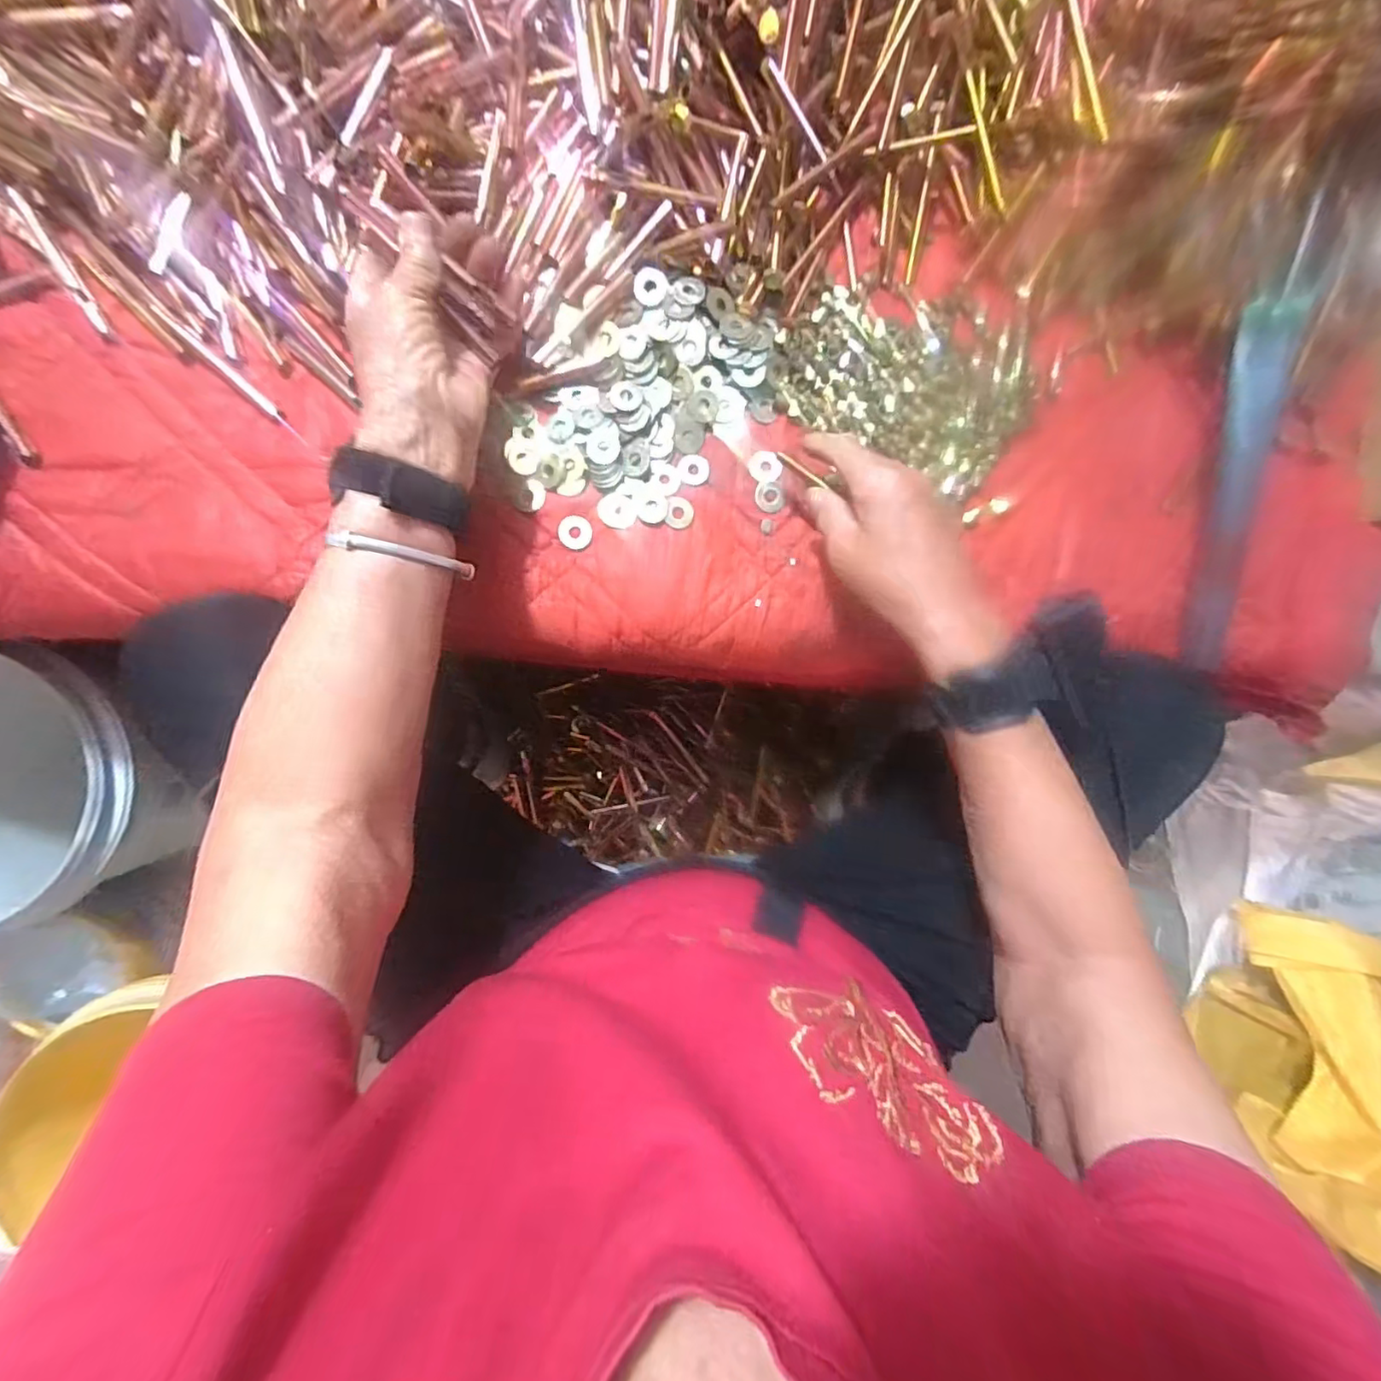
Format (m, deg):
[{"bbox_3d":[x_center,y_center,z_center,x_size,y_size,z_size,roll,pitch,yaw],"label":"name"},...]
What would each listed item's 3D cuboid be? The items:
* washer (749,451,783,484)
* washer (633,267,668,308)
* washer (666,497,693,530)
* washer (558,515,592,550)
[{"bbox_3d":[0.053,-0.157,0.414,0.023,0.004,0.021,0,91,-4],"label":"washer"},{"bbox_3d":[-0.028,-0.279,0.409,0.024,0.004,0.024,0,98,2],"label":"washer"},{"bbox_3d":[-0.007,-0.123,0.407,0.019,0.004,0.022,4,91,-4],"label":"washer"},{"bbox_3d":[-0.079,-0.108,0.402,0.022,0.004,0.023,0,91,-4],"label":"washer"}]

